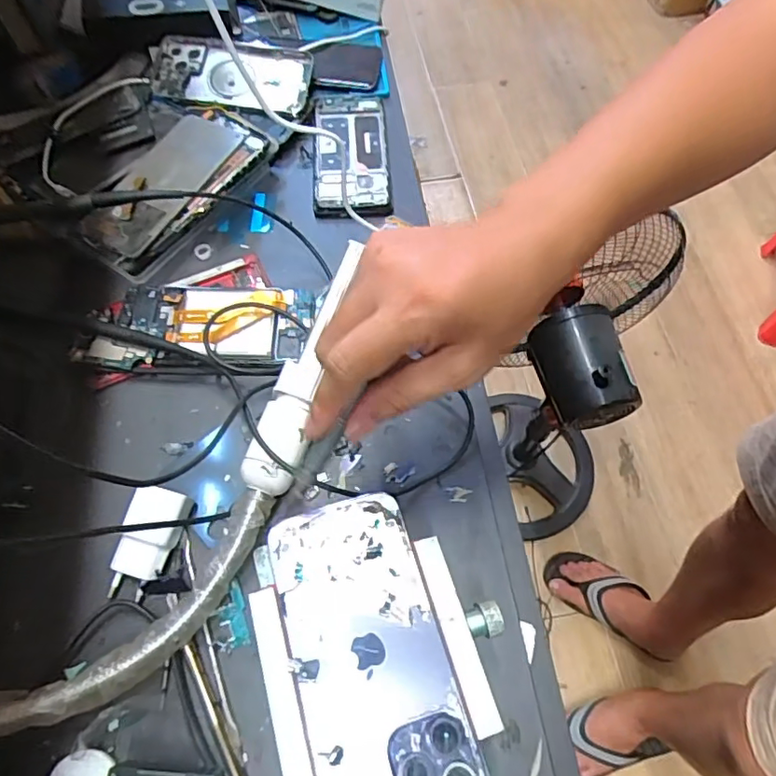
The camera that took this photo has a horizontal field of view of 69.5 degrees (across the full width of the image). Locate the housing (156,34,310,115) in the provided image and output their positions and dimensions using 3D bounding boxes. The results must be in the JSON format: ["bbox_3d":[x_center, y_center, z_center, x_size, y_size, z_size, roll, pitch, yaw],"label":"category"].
[{"bbox_3d":[-0.164,-0.332,0.588,0.163,0.014,0.086,8,75,1],"label":"housing"}]

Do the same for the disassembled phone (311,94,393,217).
[{"bbox_3d":[-0.038,-0.235,0.554,0.072,0.010,0.163,-4,63,-2],"label":"disassembled phone"}]

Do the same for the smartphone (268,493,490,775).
[{"bbox_3d":[-0.010,0.135,0.288,0.075,0.007,0.156,-16,64,-8],"label":"smartphone"}]

